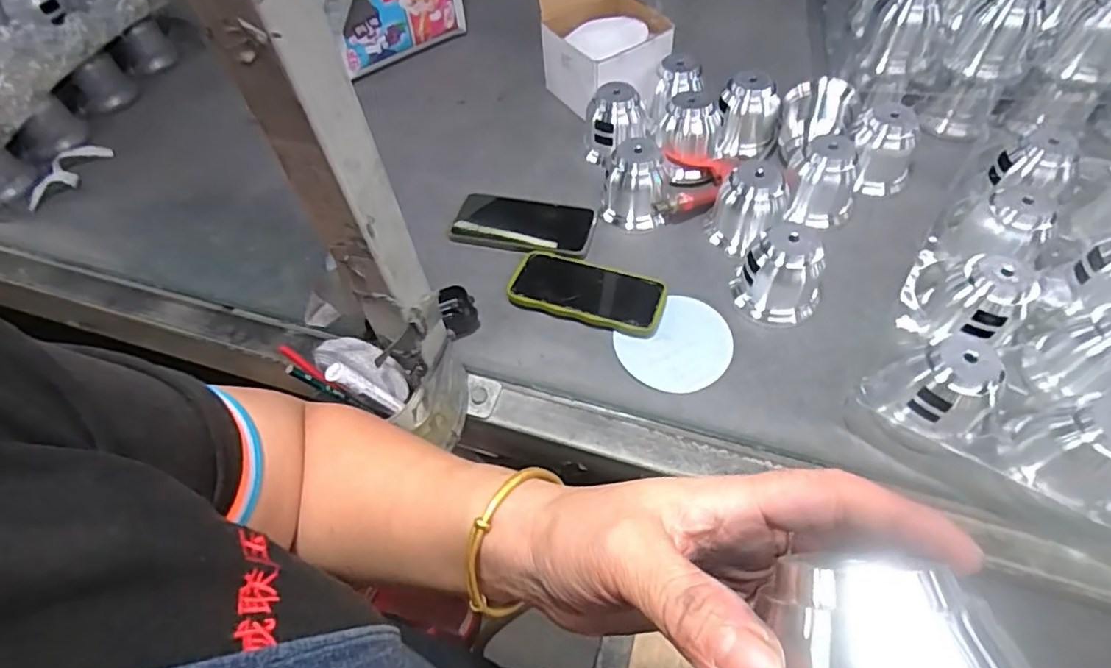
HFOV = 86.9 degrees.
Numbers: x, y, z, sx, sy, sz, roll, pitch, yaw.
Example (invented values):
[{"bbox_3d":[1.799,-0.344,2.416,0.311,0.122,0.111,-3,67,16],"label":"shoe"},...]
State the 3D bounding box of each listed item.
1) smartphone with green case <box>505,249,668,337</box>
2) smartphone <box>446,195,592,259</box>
[{"bbox_3d":[0.033,-0.045,0.628,0.162,0.012,0.079,15,57,13],"label":"smartphone with green case"},{"bbox_3d":[-0.038,-0.131,0.693,0.166,0.009,0.080,12,56,11],"label":"smartphone"}]

